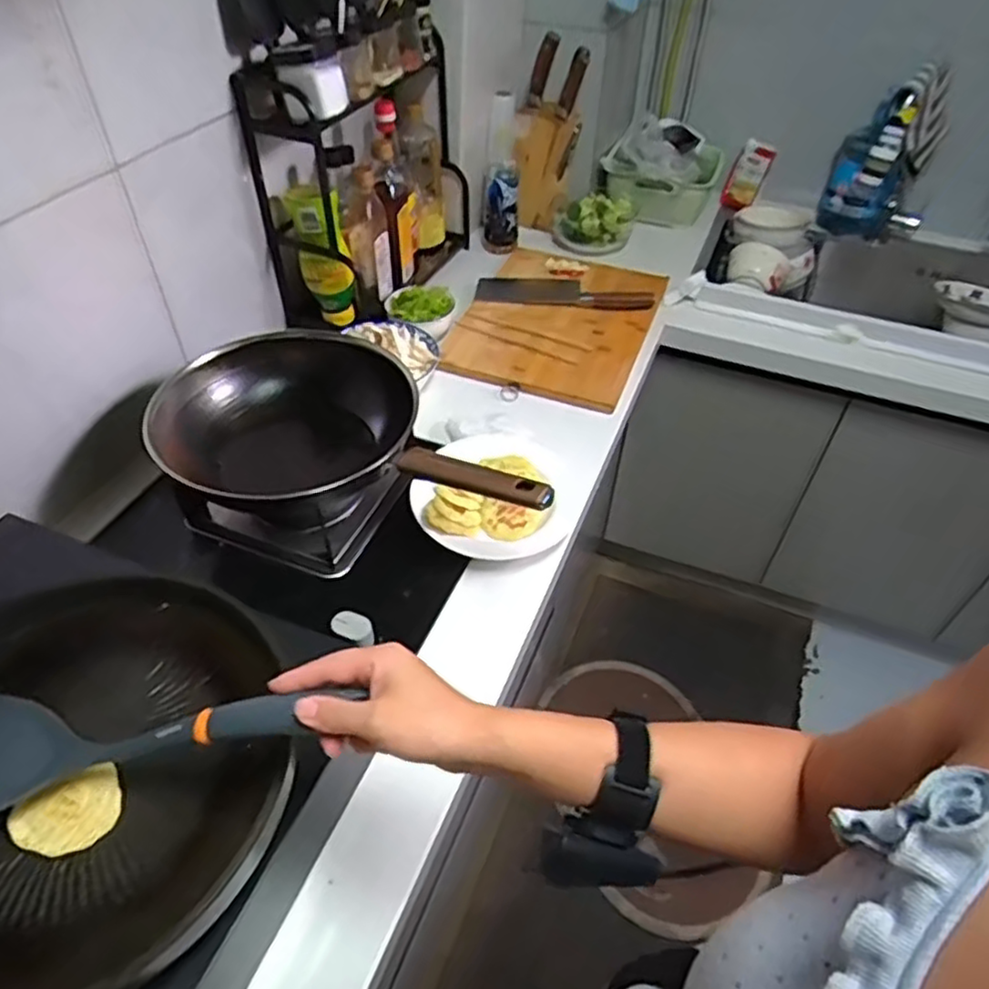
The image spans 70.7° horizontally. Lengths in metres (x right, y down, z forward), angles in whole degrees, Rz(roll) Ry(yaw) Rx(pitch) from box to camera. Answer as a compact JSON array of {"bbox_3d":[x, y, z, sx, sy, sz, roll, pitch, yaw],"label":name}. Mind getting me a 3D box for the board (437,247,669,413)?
[{"bbox_3d":[0.108,-0.311,1.186,0.300,0.016,0.386,16,48,14],"label":"board"}]

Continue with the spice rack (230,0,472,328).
[{"bbox_3d":[-0.199,-0.526,1.115,0.151,0.398,0.389,23,50,19],"label":"spice rack"}]

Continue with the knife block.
[{"bbox_3d":[0.097,-0.644,1.283,0.115,0.318,0.071,4,46,2],"label":"knife block"}]

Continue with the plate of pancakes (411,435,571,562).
[{"bbox_3d":[-0.011,-0.005,0.895,0.185,0.044,0.219,-8,47,-9],"label":"plate of pancakes"}]

